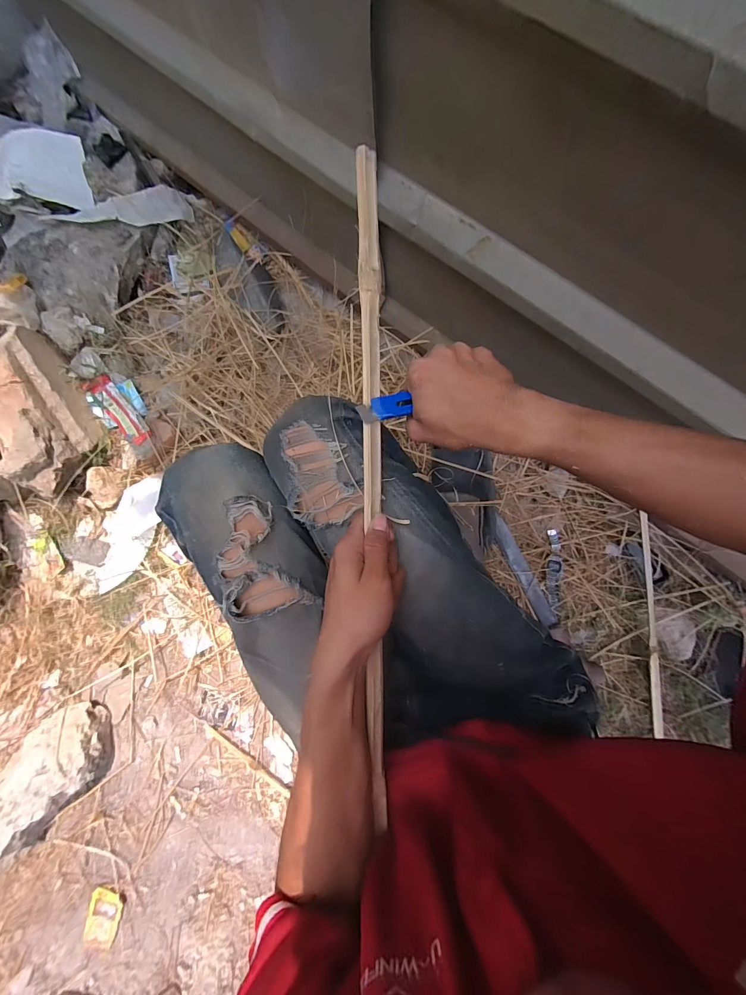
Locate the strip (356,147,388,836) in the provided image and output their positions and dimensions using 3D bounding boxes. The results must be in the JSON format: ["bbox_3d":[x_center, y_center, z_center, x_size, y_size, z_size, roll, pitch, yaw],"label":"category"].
[{"bbox_3d":[0.001,-0.002,0.340,0.018,0.012,0.626,-1,92,4],"label":"strip"}]

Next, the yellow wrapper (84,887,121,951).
[{"bbox_3d":[-0.560,0.871,0.739,0.058,0.017,0.103,4,82,4],"label":"yellow wrapper"}]

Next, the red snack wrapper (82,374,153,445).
[{"bbox_3d":[-0.599,-0.200,0.845,0.062,0.030,0.200,-40,81,-2],"label":"red snack wrapper"}]

